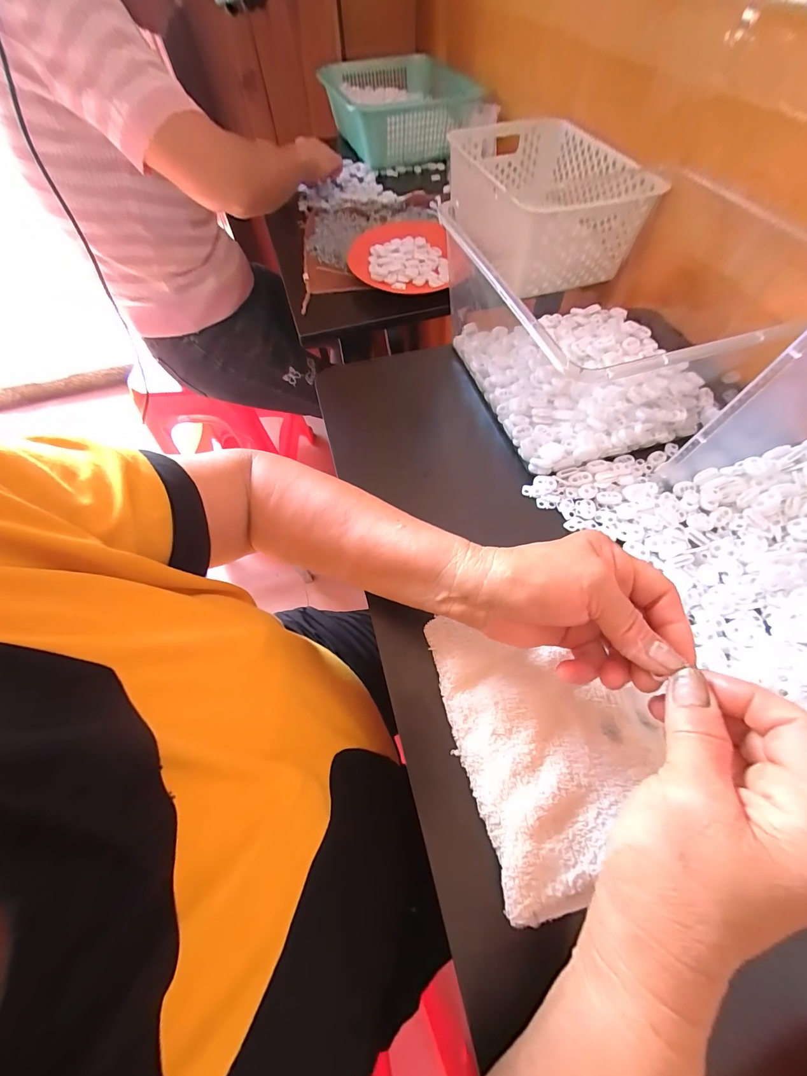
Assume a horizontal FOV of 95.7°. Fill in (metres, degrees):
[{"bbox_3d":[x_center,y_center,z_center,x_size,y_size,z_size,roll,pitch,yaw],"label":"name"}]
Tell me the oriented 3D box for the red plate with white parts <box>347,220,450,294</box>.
[{"bbox_3d":[-0.004,-0.441,0.571,0.158,0.022,0.167,-1,61,1],"label":"red plate with white parts"}]

